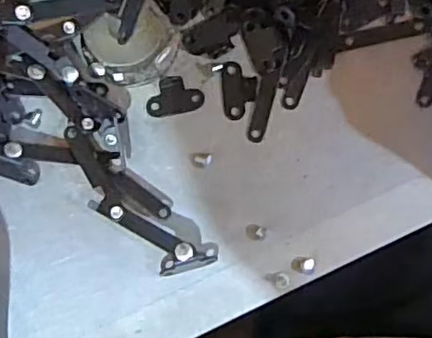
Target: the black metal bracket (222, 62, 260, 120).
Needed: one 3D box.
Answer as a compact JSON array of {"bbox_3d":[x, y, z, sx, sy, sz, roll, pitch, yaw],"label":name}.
[{"bbox_3d":[0.013,-0.040,0.315,0.018,0.004,0.028,-5,90,-2],"label":"black metal bracket"}]

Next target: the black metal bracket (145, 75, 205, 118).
[{"bbox_3d":[-0.021,-0.037,0.314,0.028,0.004,0.019,-13,90,-2],"label":"black metal bracket"}]

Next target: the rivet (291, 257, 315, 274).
[{"bbox_3d":[0.044,0.049,0.313,0.012,0.004,0.008,1,89,-2],"label":"rivet"}]

